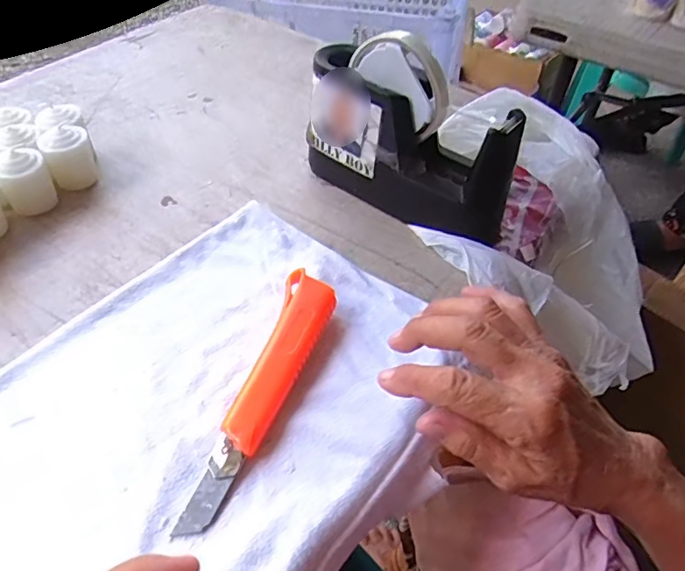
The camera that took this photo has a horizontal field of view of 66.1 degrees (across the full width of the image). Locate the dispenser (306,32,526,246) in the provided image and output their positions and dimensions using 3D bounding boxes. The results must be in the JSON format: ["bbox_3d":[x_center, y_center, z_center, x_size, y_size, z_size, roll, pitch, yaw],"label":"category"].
[{"bbox_3d":[0.054,-0.120,0.423,0.180,0.130,0.059,32,52,24],"label":"dispenser"}]

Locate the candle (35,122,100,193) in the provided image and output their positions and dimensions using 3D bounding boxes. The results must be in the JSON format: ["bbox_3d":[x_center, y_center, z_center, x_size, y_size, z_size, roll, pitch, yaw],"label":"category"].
[{"bbox_3d":[-0.236,-0.111,0.458,0.039,0.050,0.032,-22,52,-23],"label":"candle"}]

